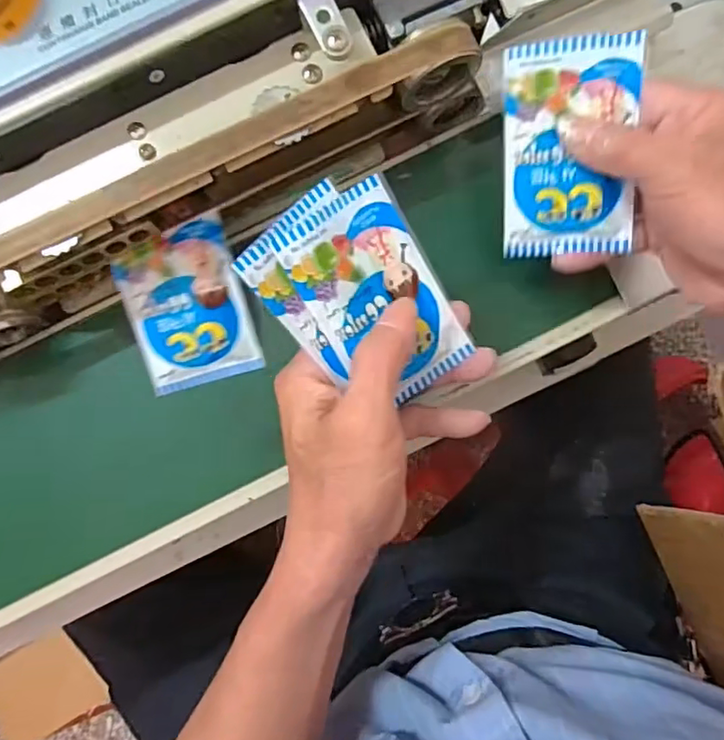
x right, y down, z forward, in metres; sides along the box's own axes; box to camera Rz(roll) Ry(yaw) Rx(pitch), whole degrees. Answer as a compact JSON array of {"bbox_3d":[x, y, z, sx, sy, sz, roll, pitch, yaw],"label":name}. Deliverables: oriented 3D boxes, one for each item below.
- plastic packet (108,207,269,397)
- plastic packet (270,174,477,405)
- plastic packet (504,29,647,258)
[{"bbox_3d":[-0.104,-0.037,0.351,0.067,0.010,0.094,-16,104,-4],"label":"plastic packet"},{"bbox_3d":[0.008,-0.037,0.284,0.064,0.008,0.098,-38,109,-20],"label":"plastic packet"},{"bbox_3d":[0.107,-0.113,0.302,0.064,0.006,0.104,1,107,15],"label":"plastic packet"}]

